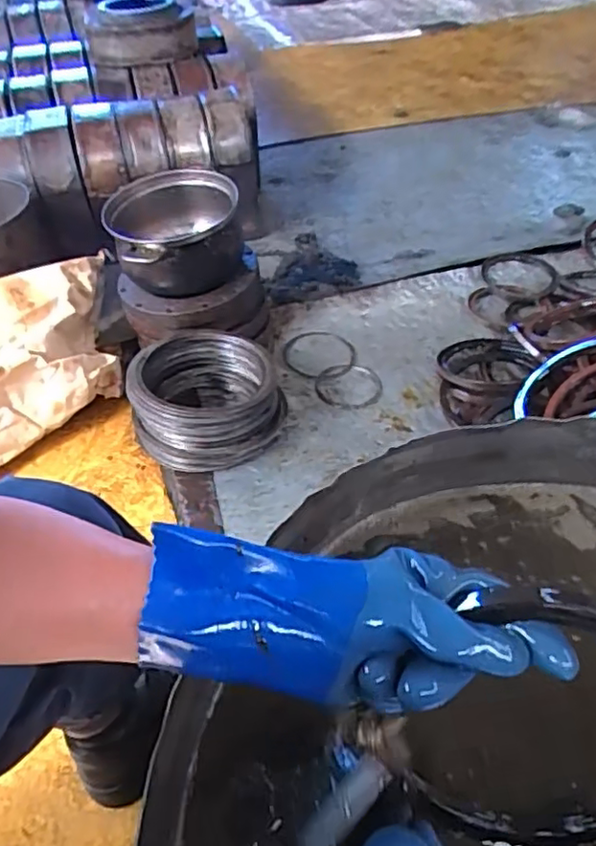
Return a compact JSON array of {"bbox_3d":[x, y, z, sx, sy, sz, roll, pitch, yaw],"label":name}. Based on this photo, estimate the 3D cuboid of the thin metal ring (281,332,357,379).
[{"bbox_3d":[0.042,-0.133,1.228,0.144,0.008,0.138,-1,52,1],"label":"thin metal ring"}]

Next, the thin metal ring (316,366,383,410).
[{"bbox_3d":[0.094,-0.066,1.162,0.124,0.008,0.119,-2,50,2],"label":"thin metal ring"}]

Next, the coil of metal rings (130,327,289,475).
[{"bbox_3d":[-0.142,-0.033,1.014,0.225,0.144,0.222,-2,45,2],"label":"coil of metal rings"}]

